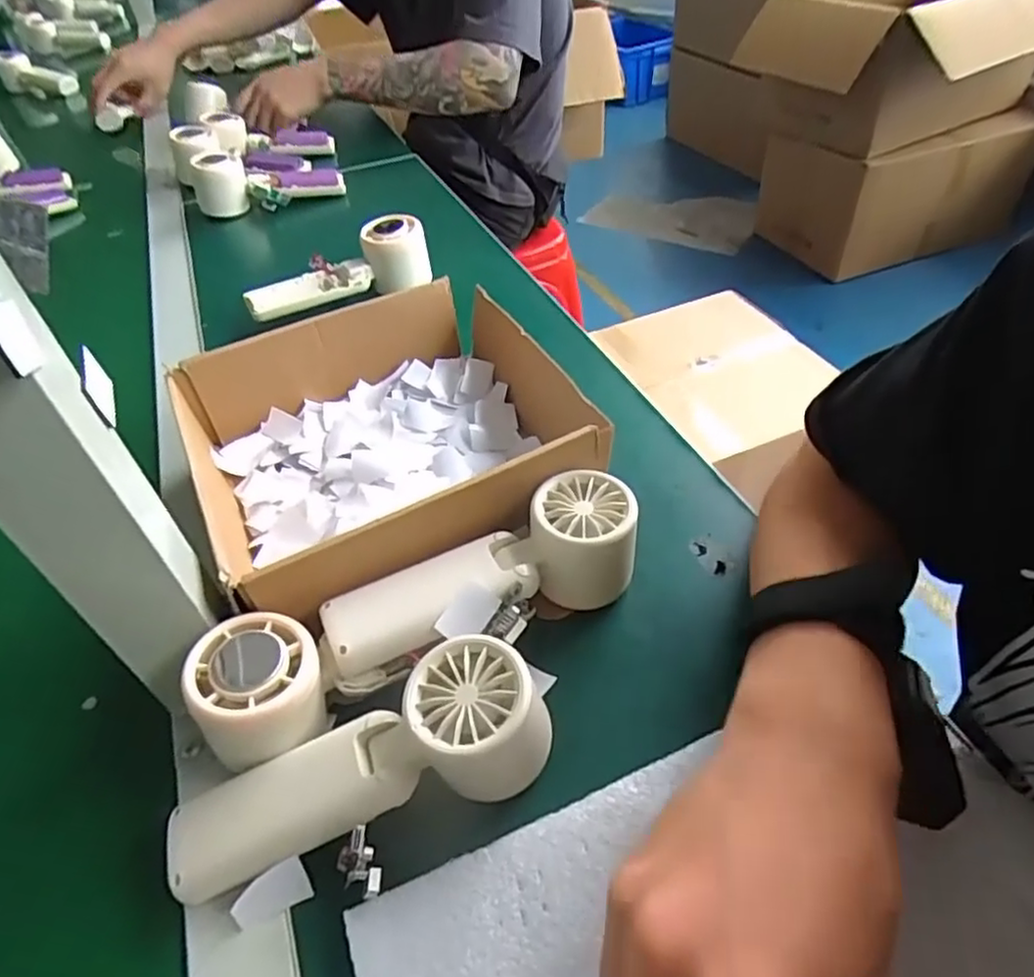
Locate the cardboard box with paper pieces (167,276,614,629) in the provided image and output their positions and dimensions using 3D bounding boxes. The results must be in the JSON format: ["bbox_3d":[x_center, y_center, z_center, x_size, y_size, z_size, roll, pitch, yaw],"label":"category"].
[{"bbox_3d":[-0.082,-0.031,0.428,0.217,0.075,0.211,-24,48,-18],"label":"cardboard box with paper pieces"}]

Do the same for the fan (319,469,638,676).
[{"bbox_3d":[-0.012,0.053,0.348,0.164,0.059,0.067,-18,46,-13],"label":"fan"}]

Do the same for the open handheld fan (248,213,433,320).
[{"bbox_3d":[-0.161,-0.194,0.610,0.162,0.063,0.048,-23,48,-17],"label":"open handheld fan"}]

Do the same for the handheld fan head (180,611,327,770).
[{"bbox_3d":[-0.114,0.088,0.306,0.054,0.038,0.056,-6,45,-1],"label":"handheld fan head"}]

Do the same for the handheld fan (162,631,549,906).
[{"bbox_3d":[-0.066,0.115,0.287,0.164,0.051,0.058,-13,45,-7],"label":"handheld fan"}]

